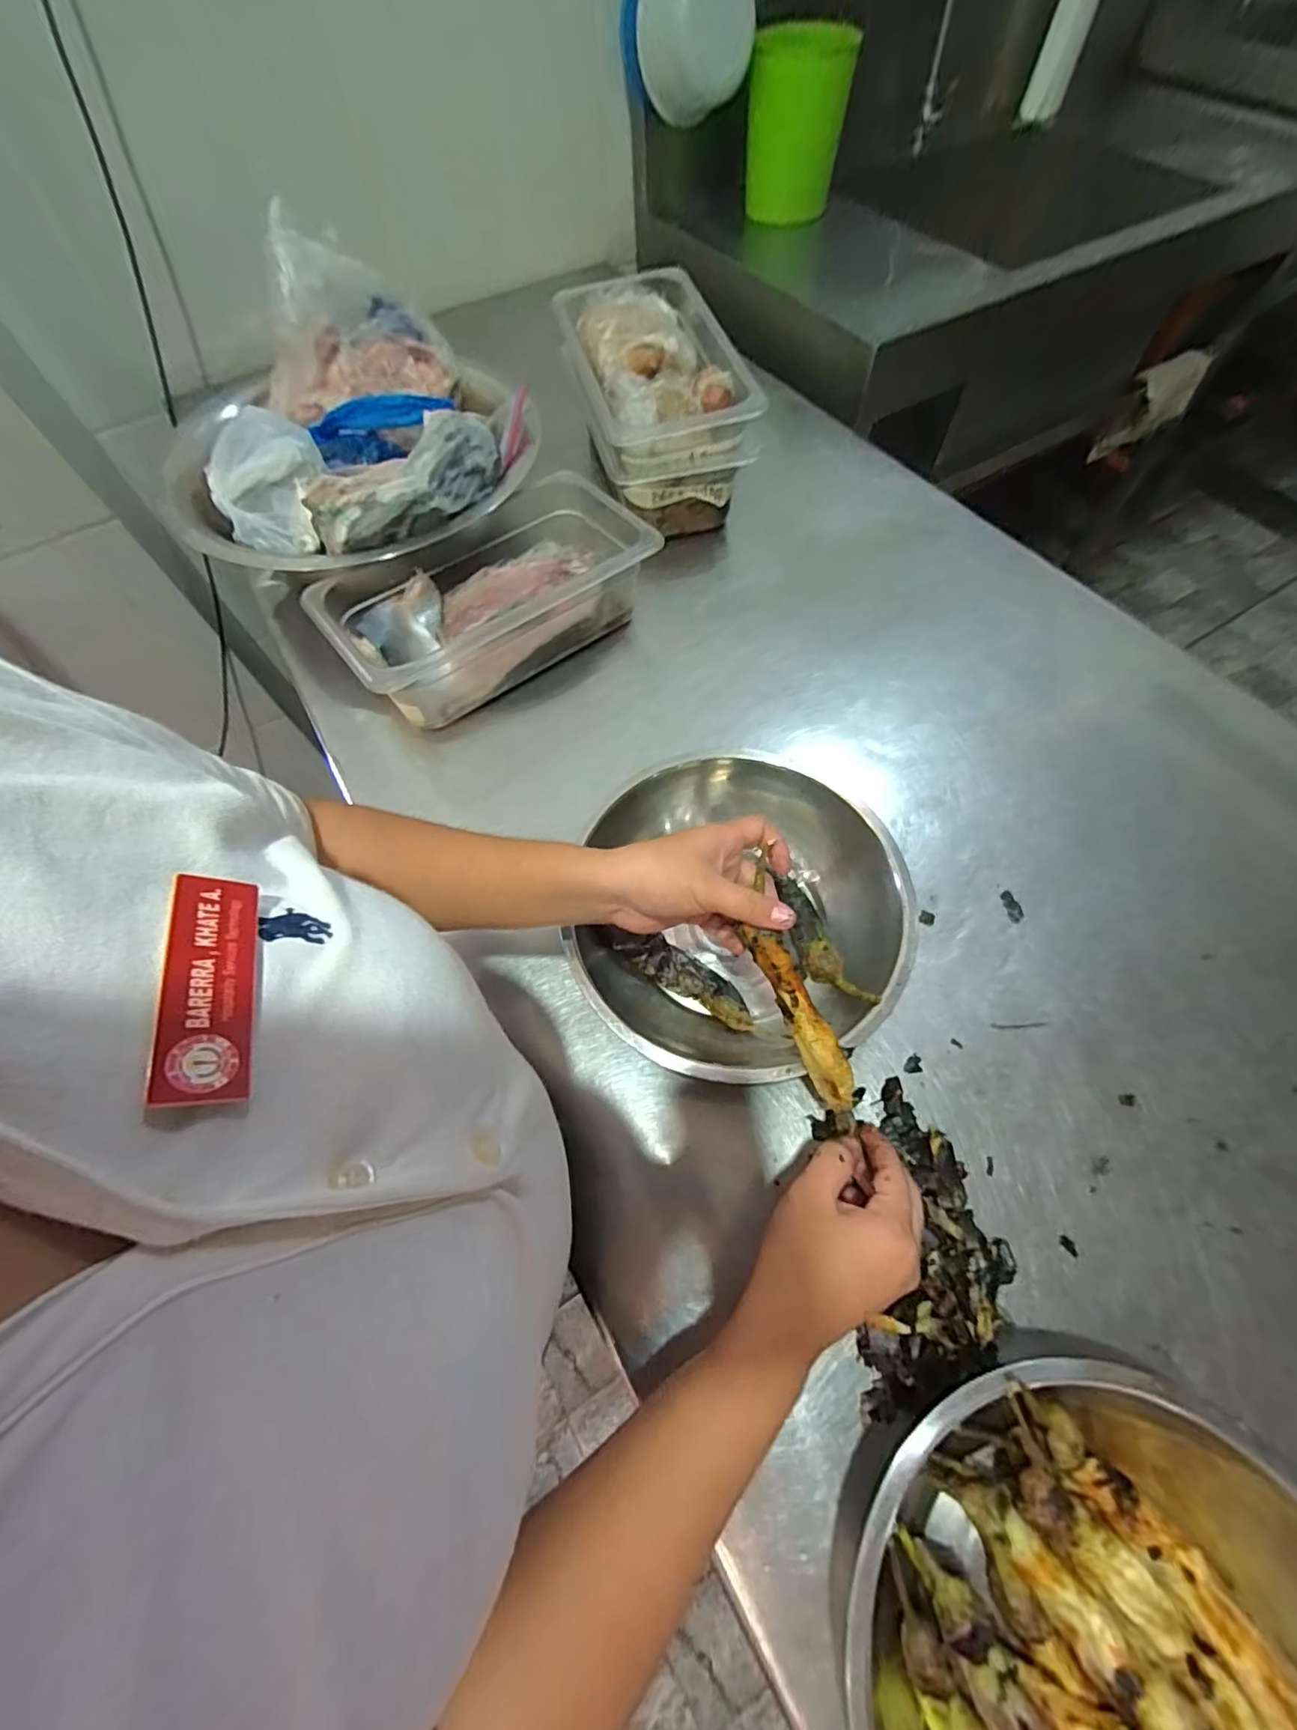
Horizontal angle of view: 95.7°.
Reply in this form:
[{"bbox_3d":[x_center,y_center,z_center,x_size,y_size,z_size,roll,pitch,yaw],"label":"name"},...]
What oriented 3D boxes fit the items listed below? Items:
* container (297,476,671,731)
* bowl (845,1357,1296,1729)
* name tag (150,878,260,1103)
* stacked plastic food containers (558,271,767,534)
[{"bbox_3d":[-0.151,-0.261,0.601,0.304,0.116,0.169,-35,68,-14],"label":"container"},{"bbox_3d":[0.211,0.382,0.278,0.235,0.090,0.241,-1,64,2],"label":"bowl"},{"bbox_3d":[-0.122,0.032,0.164,0.004,0.022,0.068,-41,53,30],"label":"name tag"},{"bbox_3d":[0.008,-0.561,0.720,0.179,0.139,0.328,-13,64,-4],"label":"stacked plastic food containers"}]

